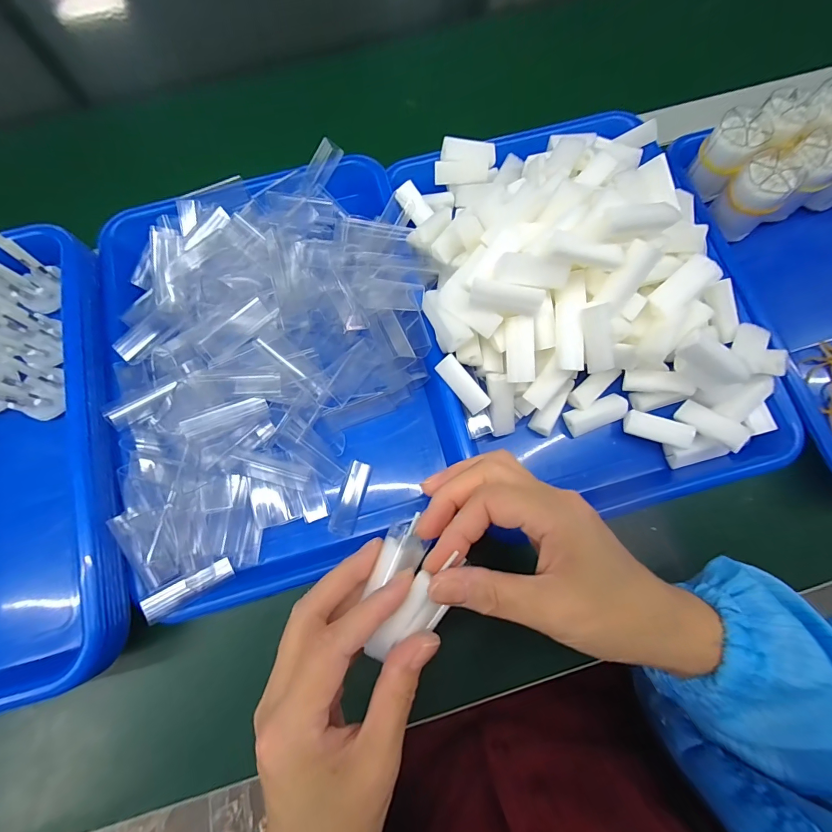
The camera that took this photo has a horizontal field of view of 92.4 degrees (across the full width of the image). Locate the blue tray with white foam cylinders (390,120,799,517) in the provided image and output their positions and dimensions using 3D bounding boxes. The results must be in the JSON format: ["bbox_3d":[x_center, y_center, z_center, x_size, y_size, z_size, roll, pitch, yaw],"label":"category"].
[{"bbox_3d":[0.130,-0.098,0.294,0.243,0.086,0.315,-11,76,-3],"label":"blue tray with white foam cylinders"}]

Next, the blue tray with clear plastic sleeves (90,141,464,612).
[{"bbox_3d":[-0.107,-0.040,0.311,0.246,0.066,0.315,-15,76,-4],"label":"blue tray with clear plastic sleeves"}]

